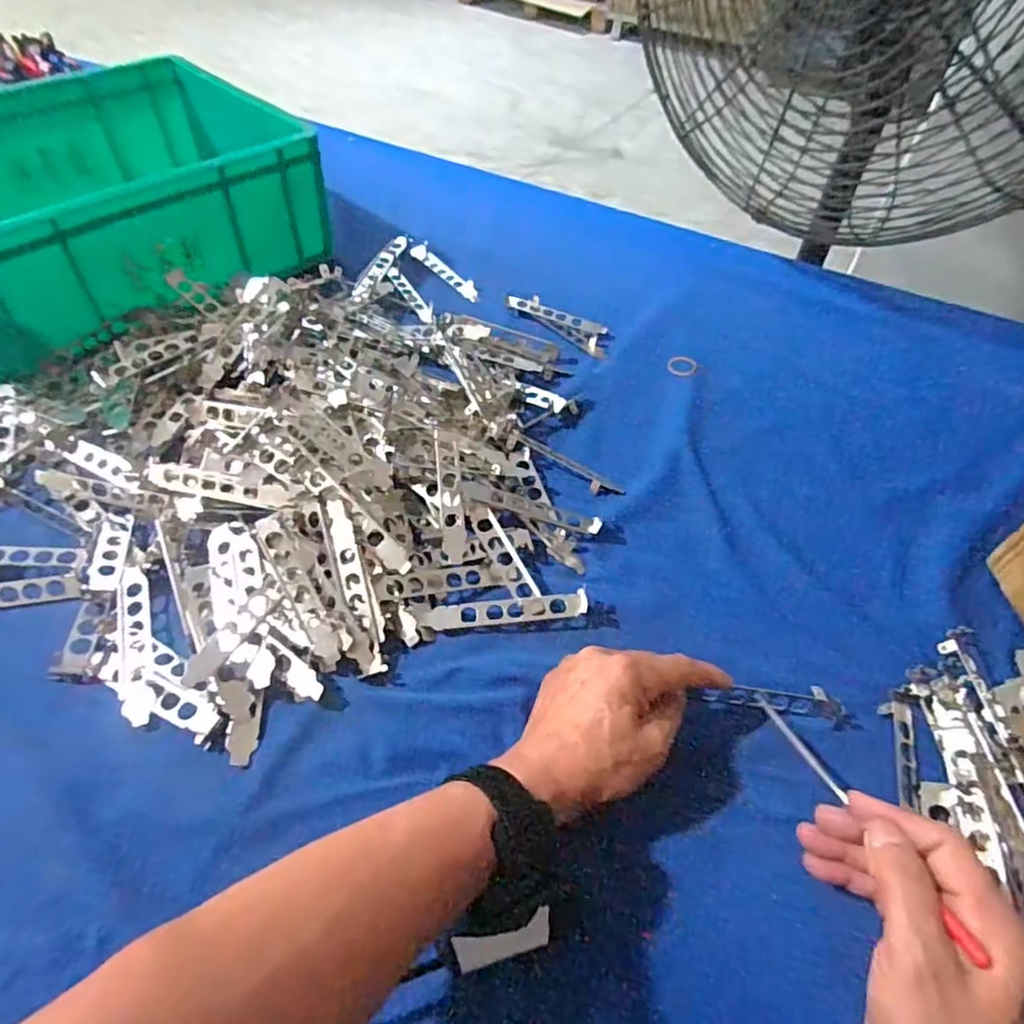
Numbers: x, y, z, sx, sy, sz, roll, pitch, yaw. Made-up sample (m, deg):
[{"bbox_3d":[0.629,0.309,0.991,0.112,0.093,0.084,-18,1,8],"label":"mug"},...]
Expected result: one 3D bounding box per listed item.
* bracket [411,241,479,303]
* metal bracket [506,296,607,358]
[{"bbox_3d":[-0.083,-0.295,0.761,0.026,0.014,0.119,-32,60,-26],"label":"bracket"},{"bbox_3d":[0.052,-0.215,0.697,0.124,0.013,0.037,28,55,18],"label":"metal bracket"}]

